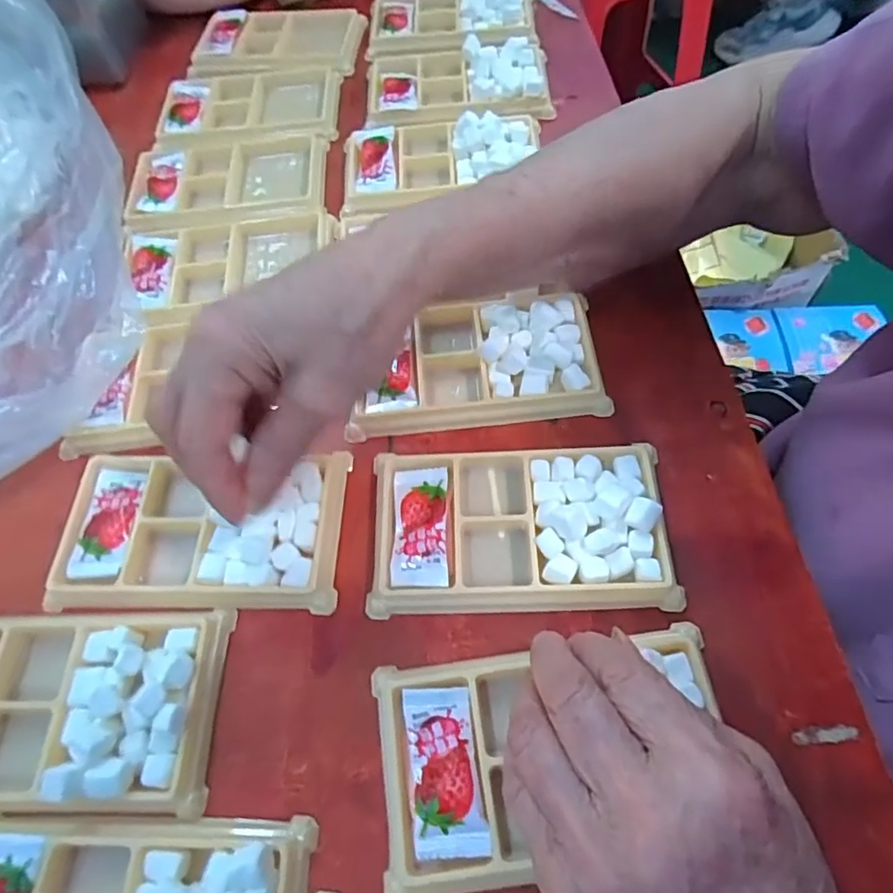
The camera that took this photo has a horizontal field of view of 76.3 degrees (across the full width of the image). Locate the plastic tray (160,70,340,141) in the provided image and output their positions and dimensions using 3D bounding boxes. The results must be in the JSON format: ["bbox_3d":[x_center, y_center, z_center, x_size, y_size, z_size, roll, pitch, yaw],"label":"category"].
[{"bbox_3d":[-0.148,-0.261,0.433,0.125,0.018,0.074,-5,62,2],"label":"plastic tray"}]

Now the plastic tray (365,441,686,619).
[{"bbox_3d":[0.032,0.034,0.261,0.133,0.018,0.076,-1,62,3],"label":"plastic tray"}]

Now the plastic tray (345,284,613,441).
[{"bbox_3d":[0.016,-0.049,0.304,0.132,0.020,0.074,-6,62,1],"label":"plastic tray"}]

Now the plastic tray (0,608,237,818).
[{"bbox_3d":[-0.164,0.108,0.236,0.133,0.020,0.075,-1,62,3],"label":"plastic tray"}]

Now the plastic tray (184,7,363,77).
[{"bbox_3d":[-0.139,-0.335,0.470,0.136,0.012,0.079,-1,62,4],"label":"plastic tray"}]

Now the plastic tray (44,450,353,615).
[{"bbox_3d":[-0.117,0.038,0.275,0.131,0.014,0.077,0,63,2],"label":"plastic tray"}]

